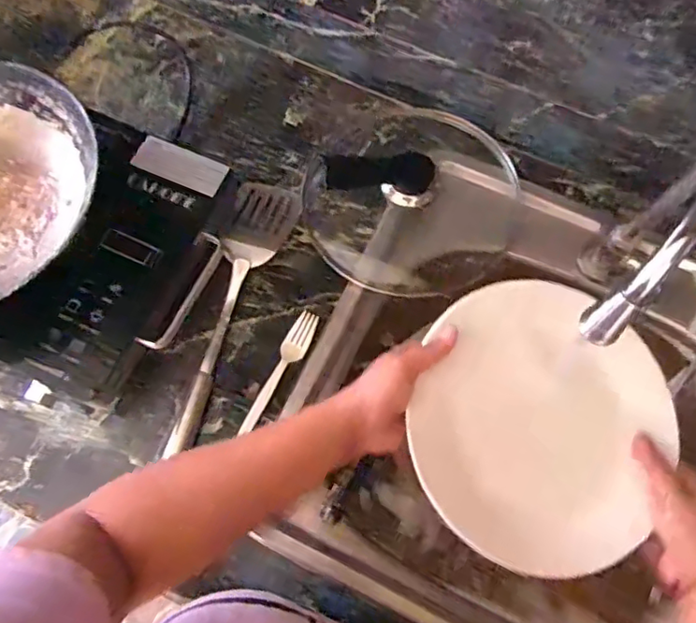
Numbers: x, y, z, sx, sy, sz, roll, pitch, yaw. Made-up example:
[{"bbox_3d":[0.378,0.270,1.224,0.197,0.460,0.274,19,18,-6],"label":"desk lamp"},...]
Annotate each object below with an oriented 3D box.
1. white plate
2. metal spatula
[{"bbox_3d":[0.175,0.105,0.533,0.214,0.021,0.239,26,88,10],"label":"white plate"},{"bbox_3d":[-0.124,-0.003,0.612,0.064,0.032,0.309,15,71,5],"label":"metal spatula"}]

